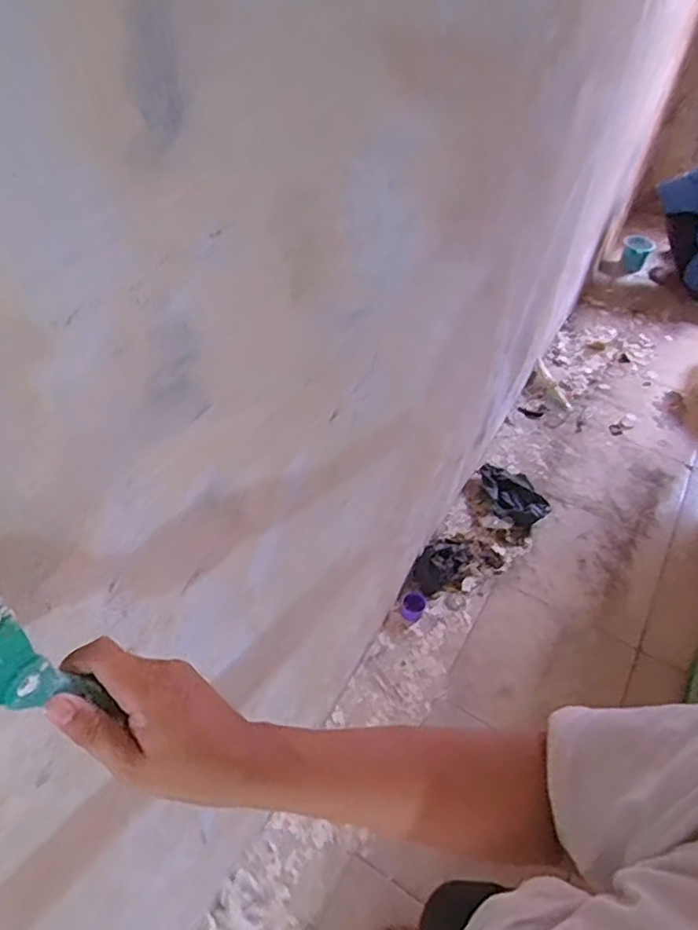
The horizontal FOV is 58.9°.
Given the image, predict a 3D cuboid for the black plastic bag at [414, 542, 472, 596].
[{"bbox_3d":[0.255,0.279,1.722,0.107,0.066,0.173,31,54,23],"label":"black plastic bag"}]

